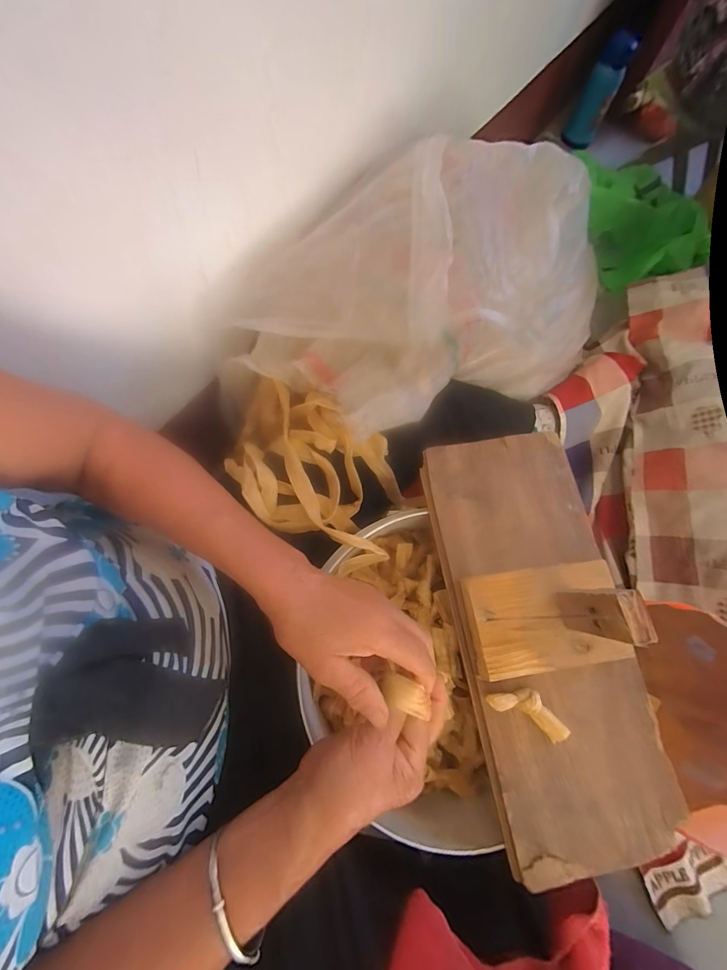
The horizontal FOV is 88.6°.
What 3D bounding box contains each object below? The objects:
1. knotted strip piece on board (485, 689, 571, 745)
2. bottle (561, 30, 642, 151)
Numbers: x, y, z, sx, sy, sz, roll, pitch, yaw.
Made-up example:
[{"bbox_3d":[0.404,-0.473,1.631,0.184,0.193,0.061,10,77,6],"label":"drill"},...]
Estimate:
[{"bbox_3d":[0.146,0.196,0.326,0.068,0.008,0.028,28,74,6],"label":"knotted strip piece on board"},{"bbox_3d":[0.584,-0.973,0.934,0.080,0.194,0.068,28,74,6],"label":"bottle"}]

